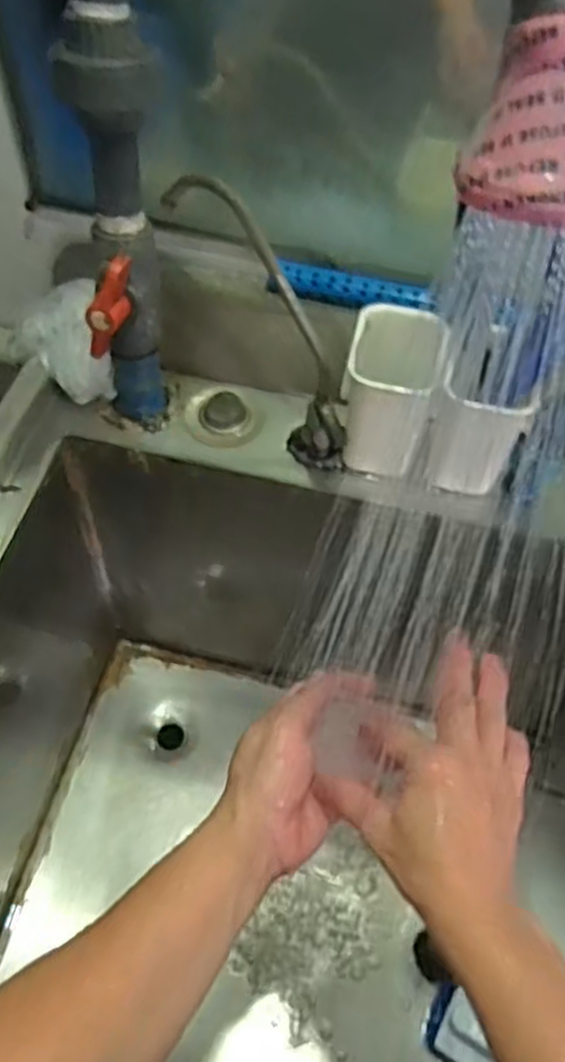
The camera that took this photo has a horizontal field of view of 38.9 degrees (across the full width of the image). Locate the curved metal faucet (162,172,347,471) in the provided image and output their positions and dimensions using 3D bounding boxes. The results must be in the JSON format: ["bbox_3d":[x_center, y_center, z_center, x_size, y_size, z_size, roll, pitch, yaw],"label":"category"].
[{"bbox_3d":[-0.015,-0.155,0.622,0.073,0.244,0.041,7,47,44],"label":"curved metal faucet"}]

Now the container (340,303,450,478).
[{"bbox_3d":[0.085,-0.109,0.641,0.068,0.109,0.080,13,56,6],"label":"container"}]

